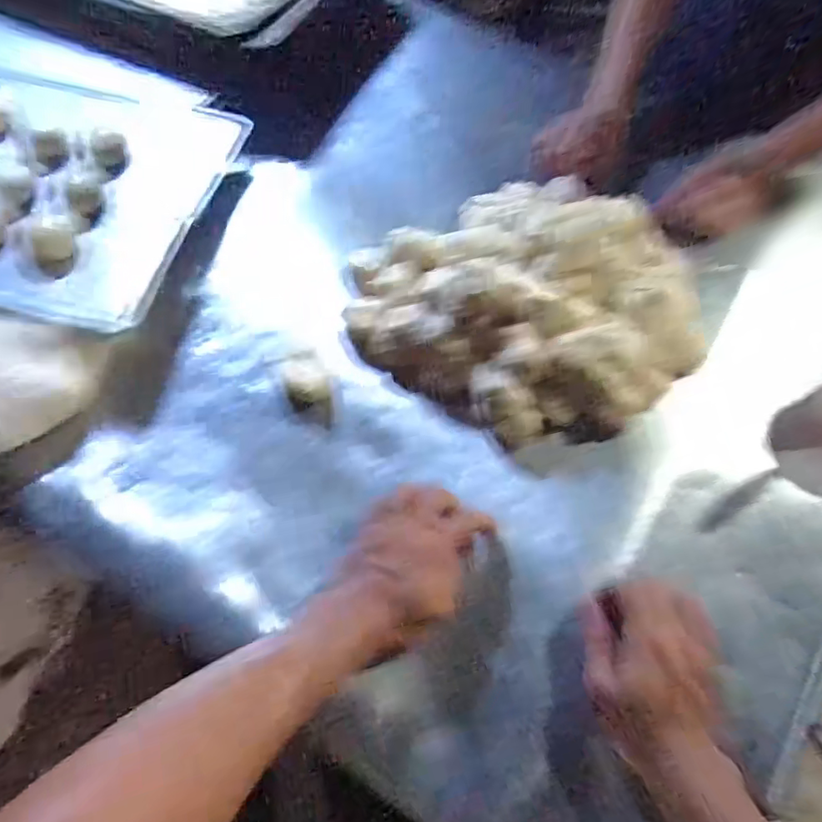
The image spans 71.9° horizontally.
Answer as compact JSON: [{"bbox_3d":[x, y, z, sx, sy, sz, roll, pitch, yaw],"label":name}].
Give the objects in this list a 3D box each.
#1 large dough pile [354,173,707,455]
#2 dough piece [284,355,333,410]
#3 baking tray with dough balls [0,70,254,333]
[{"bbox_3d":[0.136,-0.125,0.587,0.338,0.099,0.314,-40,72,-21],"label":"large dough pile"},{"bbox_3d":[-0.104,-0.028,0.573,0.044,0.021,0.056,-5,63,-6],"label":"dough piece"},{"bbox_3d":[-0.447,-0.261,0.602,0.452,0.040,0.321,13,63,3],"label":"baking tray with dough balls"}]

